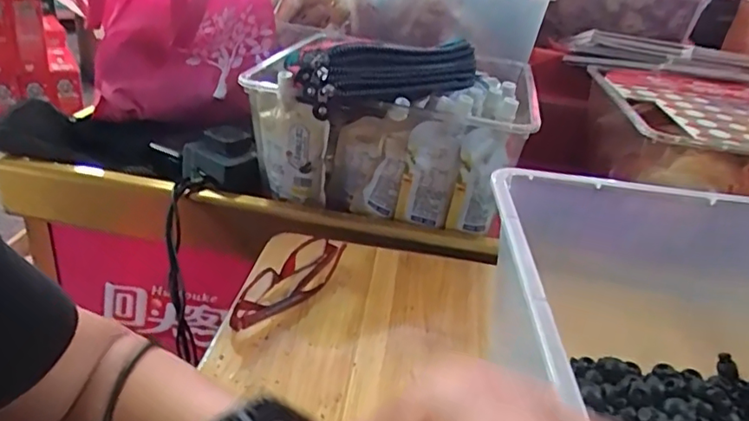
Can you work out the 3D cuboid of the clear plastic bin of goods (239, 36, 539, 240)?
[{"bbox_3d":[0.015,-0.081,0.595,0.282,0.170,0.127,8,28,1],"label":"clear plastic bin of goods"}]

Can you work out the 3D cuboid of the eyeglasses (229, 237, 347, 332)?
[{"bbox_3d":[-0.066,0.055,0.468,0.038,0.032,0.136,21,31,24],"label":"eyeglasses"}]

